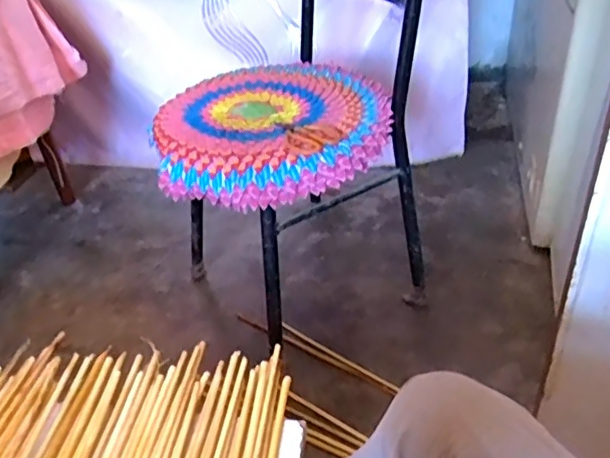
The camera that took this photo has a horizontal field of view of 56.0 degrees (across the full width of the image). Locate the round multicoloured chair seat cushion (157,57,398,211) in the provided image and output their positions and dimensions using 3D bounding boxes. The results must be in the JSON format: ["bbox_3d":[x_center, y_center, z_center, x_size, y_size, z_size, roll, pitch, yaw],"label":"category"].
[{"bbox_3d":[-0.055,-0.174,0.970,0.371,0.068,0.379,-4,37,3],"label":"round multicoloured chair seat cushion"}]

